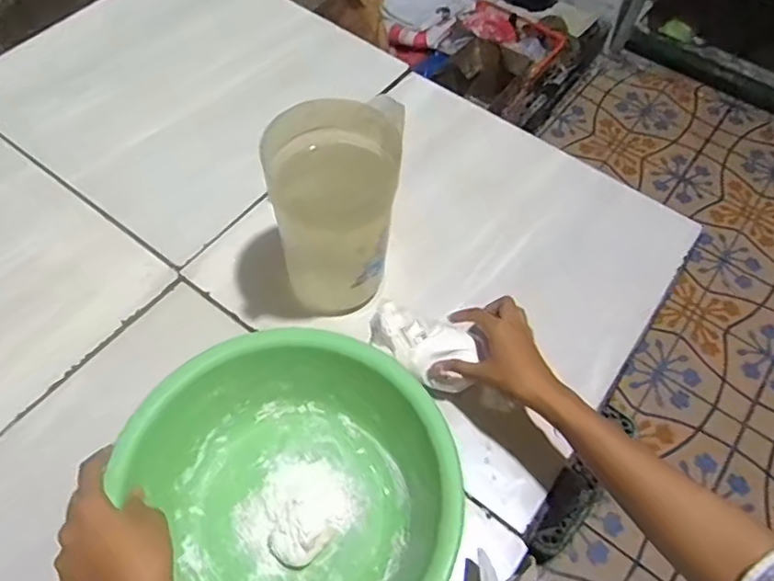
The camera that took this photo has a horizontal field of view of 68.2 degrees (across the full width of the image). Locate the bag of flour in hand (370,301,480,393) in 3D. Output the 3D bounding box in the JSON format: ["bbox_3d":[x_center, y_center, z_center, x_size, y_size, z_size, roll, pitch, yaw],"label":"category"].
[{"bbox_3d":[0.041,0.059,0.627,0.134,0.047,0.063,34,63,17],"label":"bag of flour in hand"}]

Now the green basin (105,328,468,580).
[{"bbox_3d":[-0.077,0.188,0.529,0.260,0.099,0.283,-26,63,-18],"label":"green basin"}]

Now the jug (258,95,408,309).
[{"bbox_3d":[-0.058,-0.093,0.634,0.132,0.224,0.141,3,58,0],"label":"jug"}]

